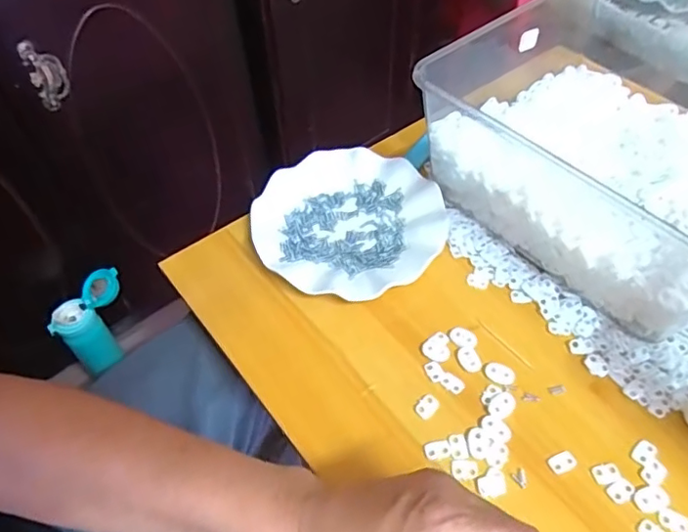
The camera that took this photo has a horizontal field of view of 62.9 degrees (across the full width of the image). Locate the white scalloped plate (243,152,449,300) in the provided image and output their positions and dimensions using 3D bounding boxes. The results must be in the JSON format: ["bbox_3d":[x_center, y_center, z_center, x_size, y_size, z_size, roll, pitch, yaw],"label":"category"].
[{"bbox_3d":[0.006,-0.044,0.553,0.179,0.025,0.177,-1,51,1],"label":"white scalloped plate"}]

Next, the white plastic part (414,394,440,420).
[{"bbox_3d":[0.066,0.110,0.442,0.020,0.004,0.014,-38,59,-25],"label":"white plastic part"}]

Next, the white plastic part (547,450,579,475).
[{"bbox_3d":[0.161,0.143,0.412,0.021,0.004,0.014,-18,52,-12],"label":"white plastic part"}]

